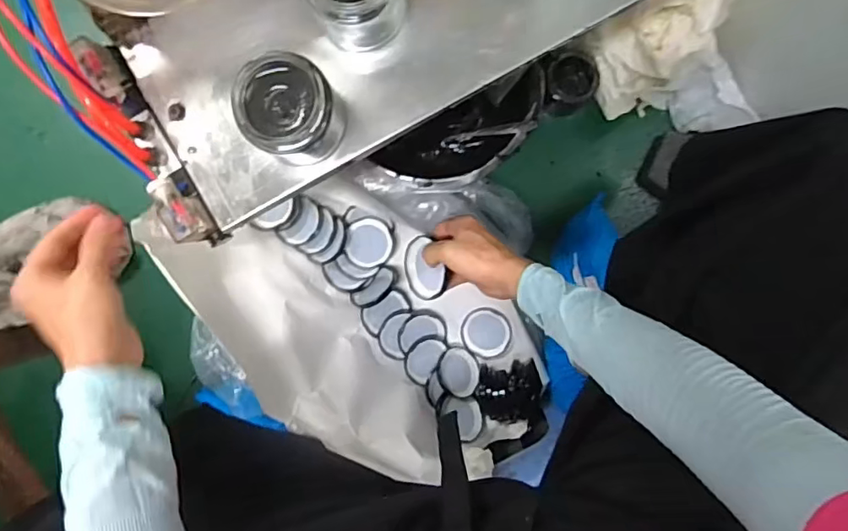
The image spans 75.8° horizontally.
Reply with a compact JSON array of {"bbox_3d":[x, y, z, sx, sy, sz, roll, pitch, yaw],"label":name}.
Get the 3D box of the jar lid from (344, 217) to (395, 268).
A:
[{"bbox_3d":[-0.071,-0.030,0.709,0.062,0.008,0.063,0,92,0],"label":"jar lid"}]

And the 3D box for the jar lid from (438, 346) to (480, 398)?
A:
[{"bbox_3d":[0.046,0.140,0.721,0.054,0.007,0.065,-6,72,-13],"label":"jar lid"}]

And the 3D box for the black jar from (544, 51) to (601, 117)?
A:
[{"bbox_3d":[0.189,-0.237,0.711,0.065,0.075,0.065,0,92,0],"label":"black jar"}]

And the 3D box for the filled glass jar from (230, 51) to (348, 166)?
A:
[{"bbox_3d":[-0.094,-0.109,0.390,0.063,0.066,0.062,2,92,0],"label":"filled glass jar"}]

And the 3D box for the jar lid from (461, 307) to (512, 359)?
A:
[{"bbox_3d":[0.084,0.091,0.730,0.063,0.010,0.066,0,92,0],"label":"jar lid"}]

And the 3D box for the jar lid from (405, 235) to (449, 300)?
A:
[{"bbox_3d":[-0.002,0.004,0.563,0.008,0.057,0.070,-6,65,-33],"label":"jar lid"}]

